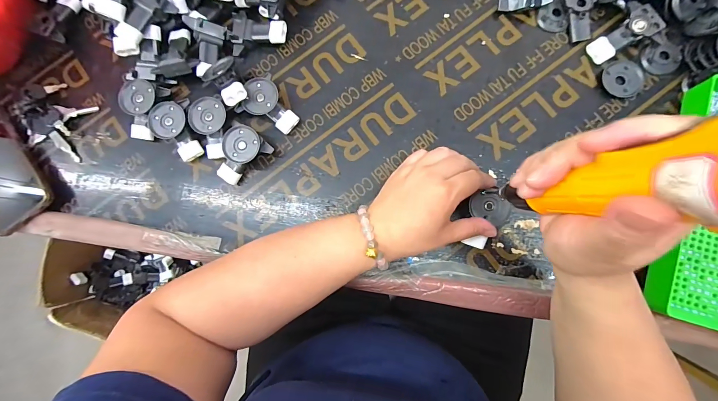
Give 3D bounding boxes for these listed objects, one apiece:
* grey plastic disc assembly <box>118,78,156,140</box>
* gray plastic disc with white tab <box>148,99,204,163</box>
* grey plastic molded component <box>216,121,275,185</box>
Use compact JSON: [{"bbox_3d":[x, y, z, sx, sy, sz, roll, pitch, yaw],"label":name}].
[{"bbox_3d":[-0.260,-0.109,0.365,0.041,0.028,0.067,4,85,4],"label":"grey plastic disc assembly"},{"bbox_3d":[-0.219,-0.081,0.360,0.046,0.027,0.066,-15,84,2],"label":"gray plastic disc with white tab"},{"bbox_3d":[-0.141,-0.055,0.353,0.066,0.028,0.048,-42,84,-1],"label":"grey plastic molded component"}]

